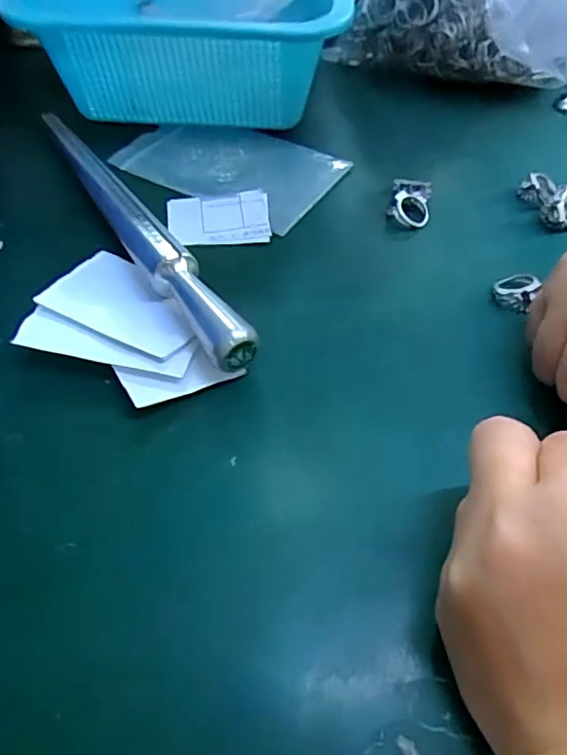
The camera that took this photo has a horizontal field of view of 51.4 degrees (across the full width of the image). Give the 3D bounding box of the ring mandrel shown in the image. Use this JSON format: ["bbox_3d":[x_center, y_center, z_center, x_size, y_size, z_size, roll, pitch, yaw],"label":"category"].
[{"bbox_3d":[-0.081,-0.084,0.305,0.020,0.021,0.231,-28,58,-20],"label":"ring mandrel"}]

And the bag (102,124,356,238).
[{"bbox_3d":[-0.029,-0.131,0.354,0.121,0.007,0.081,27,58,18],"label":"bag"}]

